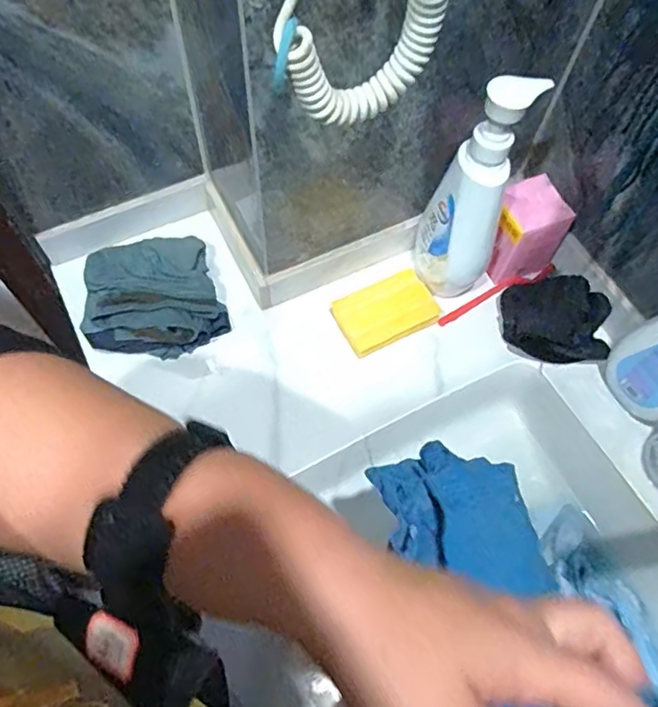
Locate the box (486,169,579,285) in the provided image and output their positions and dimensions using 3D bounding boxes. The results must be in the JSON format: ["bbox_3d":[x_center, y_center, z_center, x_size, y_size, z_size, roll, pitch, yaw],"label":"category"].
[{"bbox_3d":[0.218,-0.140,0.662,0.078,0.089,0.071,-24,67,-13],"label":"box"}]

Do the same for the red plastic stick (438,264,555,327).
[{"bbox_3d":[0.196,-0.071,0.683,0.155,0.019,0.017,-24,67,-13],"label":"red plastic stick"}]

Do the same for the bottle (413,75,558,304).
[{"bbox_3d":[0.143,-0.150,0.579,0.069,0.249,0.058,-2,64,-3],"label":"bottle"}]

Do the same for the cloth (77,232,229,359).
[{"bbox_3d":[-0.190,-0.062,0.638,0.147,0.058,0.125,-8,64,-7],"label":"cloth"}]

